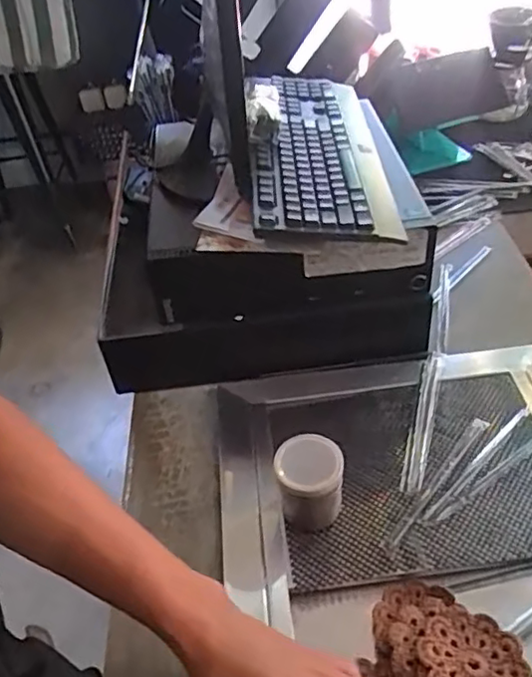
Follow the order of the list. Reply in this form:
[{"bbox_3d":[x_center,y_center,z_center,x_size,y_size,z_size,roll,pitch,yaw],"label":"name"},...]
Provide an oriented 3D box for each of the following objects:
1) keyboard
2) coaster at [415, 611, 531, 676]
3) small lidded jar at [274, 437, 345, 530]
[{"bbox_3d":[0.062,-0.266,0.839,0.161,0.038,0.476,-4,42,2],"label":"keyboard"},{"bbox_3d":[0.177,0.282,0.537,0.086,0.012,0.083,-3,48,4],"label":"coaster"},{"bbox_3d":[0.045,0.148,0.639,0.065,0.089,0.065,-3,42,3],"label":"small lidded jar"}]

